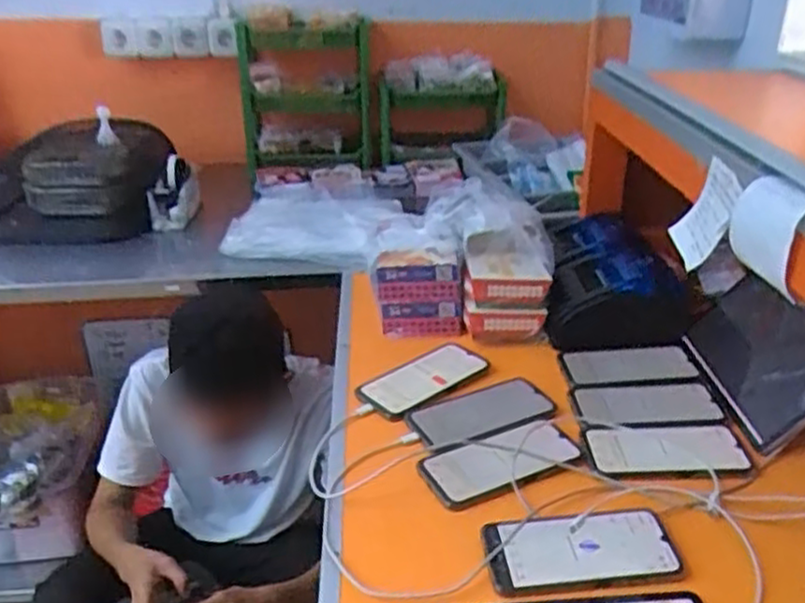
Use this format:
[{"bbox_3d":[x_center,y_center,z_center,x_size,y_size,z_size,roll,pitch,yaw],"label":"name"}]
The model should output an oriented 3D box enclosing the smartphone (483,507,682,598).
[{"bbox_3d":[0.163,0.224,0.671,0.168,0.008,0.085,-7,29,-3],"label":"smartphone"}]

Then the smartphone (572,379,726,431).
[{"bbox_3d":[0.290,0.122,0.873,0.166,0.011,0.091,-4,29,1],"label":"smartphone"}]

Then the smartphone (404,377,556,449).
[{"bbox_3d":[0.092,0.130,0.867,0.167,0.006,0.090,-18,31,-23],"label":"smartphone"}]

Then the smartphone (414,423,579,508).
[{"bbox_3d":[0.106,0.167,0.782,0.165,0.007,0.080,-14,30,-16],"label":"smartphone"}]

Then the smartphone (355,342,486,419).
[{"bbox_3d":[0.032,0.096,0.937,0.176,0.012,0.089,-23,34,-30],"label":"smartphone"}]

